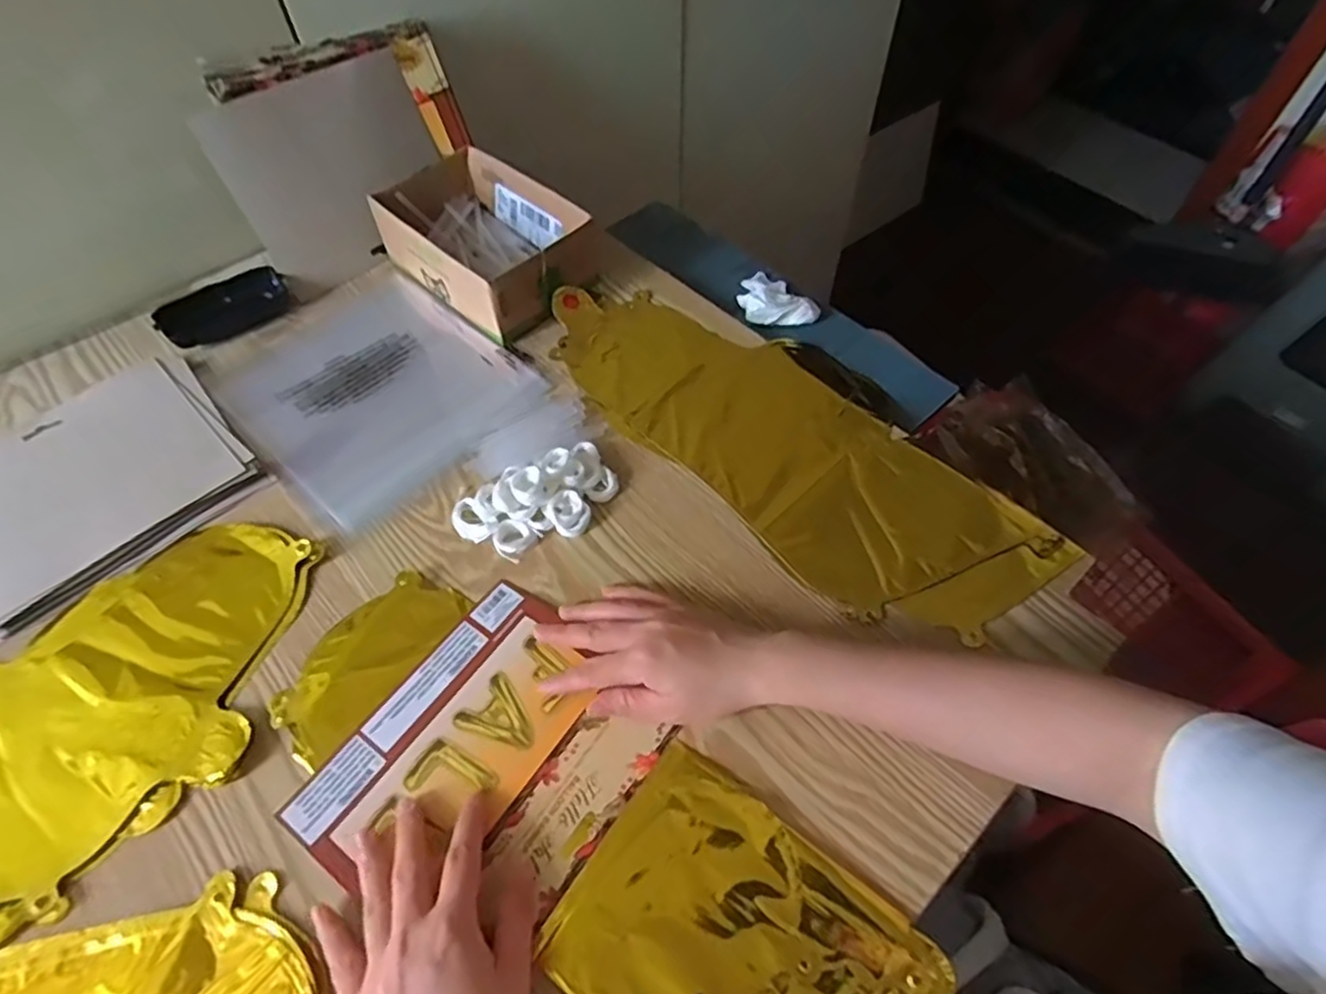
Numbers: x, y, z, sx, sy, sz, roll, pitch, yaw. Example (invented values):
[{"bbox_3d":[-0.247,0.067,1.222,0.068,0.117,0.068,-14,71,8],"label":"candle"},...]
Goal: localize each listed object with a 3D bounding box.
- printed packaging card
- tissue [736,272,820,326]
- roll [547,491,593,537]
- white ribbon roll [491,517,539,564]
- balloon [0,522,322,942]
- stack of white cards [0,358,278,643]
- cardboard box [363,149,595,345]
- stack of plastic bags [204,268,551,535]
[{"bbox_3d":[-0.105,0.161,0.417,0.164,0.007,0.188,31,61,20],"label":"printed packaging card"},{"bbox_3d":[0.102,-0.190,0.654,0.062,0.023,0.080,-36,62,-22],"label":"tissue"},{"bbox_3d":[-0.069,0.012,0.502,0.031,0.014,0.028,39,63,24],"label":"roll"},{"bbox_3d":[-0.108,0.030,0.494,0.028,0.008,0.027,0,55,0],"label":"white ribbon roll"},{"bbox_3d":[-0.461,0.136,0.419,0.413,0.013,0.250,-3,55,-2],"label":"balloon"},{"bbox_3d":[-0.437,-0.013,0.520,0.202,0.010,0.188,-38,63,-23],"label":"stack of white cards"},{"bbox_3d":[-0.171,-0.247,0.662,0.191,0.070,0.133,36,62,23],"label":"cardboard box"},{"bbox_3d":[-0.253,-0.100,0.598,0.241,0.014,0.206,37,63,23],"label":"stack of plastic bags"}]

